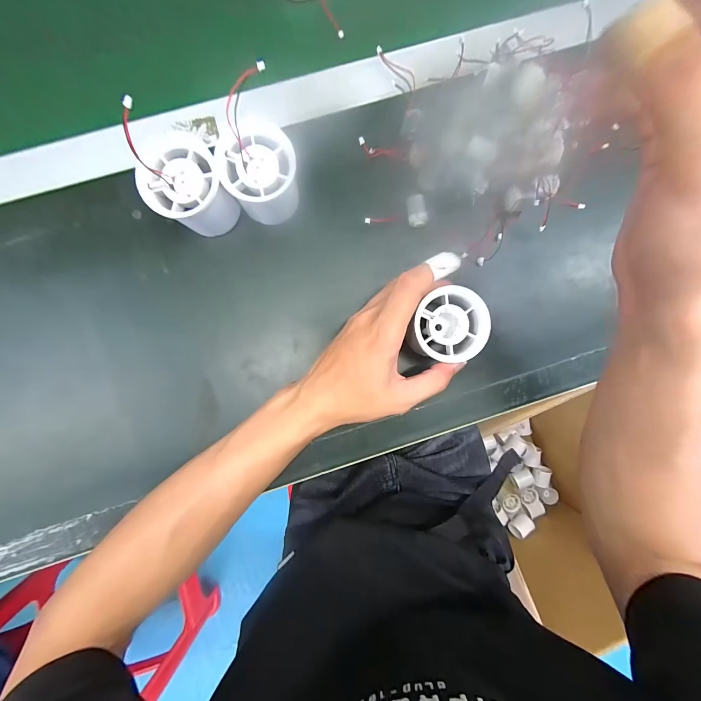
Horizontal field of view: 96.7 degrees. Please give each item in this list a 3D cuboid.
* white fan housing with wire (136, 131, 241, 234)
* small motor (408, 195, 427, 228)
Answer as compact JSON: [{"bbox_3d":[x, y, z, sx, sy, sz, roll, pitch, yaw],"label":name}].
[{"bbox_3d":[-0.123,-0.123,0.242,0.054,0.047,0.057,0,90,-3],"label":"white fan housing with wire"},{"bbox_3d":[0.057,-0.120,0.269,0.016,0.010,0.024,-11,90,-3],"label":"small motor"}]

